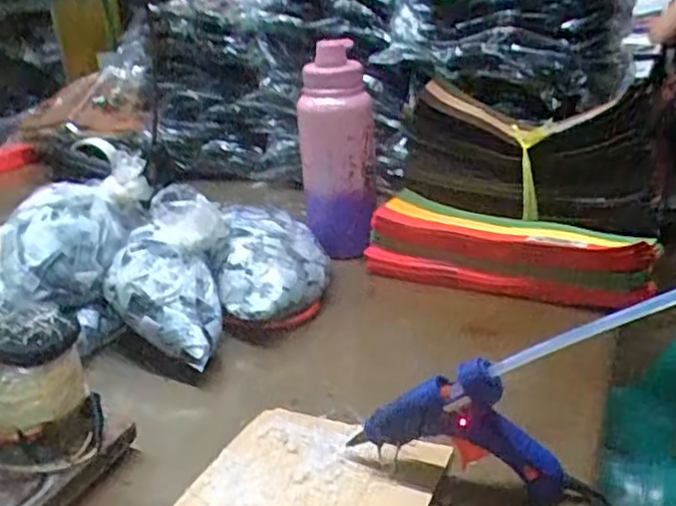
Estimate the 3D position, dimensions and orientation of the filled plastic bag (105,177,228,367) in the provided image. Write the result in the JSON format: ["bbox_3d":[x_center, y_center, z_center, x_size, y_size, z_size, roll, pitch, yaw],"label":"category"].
[{"bbox_3d":[-0.168,0.017,0.638,0.111,0.107,0.164,-3,24,-6],"label":"filled plastic bag"}]

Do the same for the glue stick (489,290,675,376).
[{"bbox_3d":[0.147,0.046,0.390,0.127,0.010,0.010,-30,5,30],"label":"glue stick"}]

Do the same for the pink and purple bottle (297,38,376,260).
[{"bbox_3d":[0.000,-0.118,0.801,0.090,0.241,0.066,-1,24,-2],"label":"pink and purple bottle"}]

